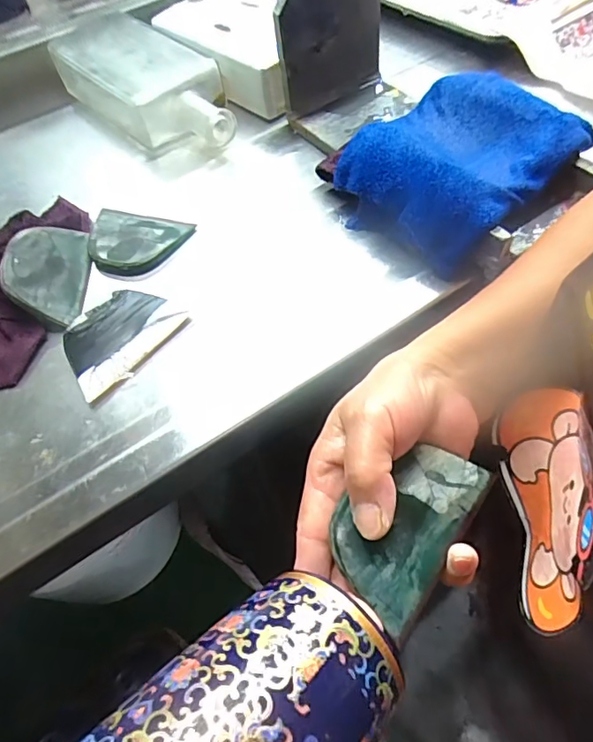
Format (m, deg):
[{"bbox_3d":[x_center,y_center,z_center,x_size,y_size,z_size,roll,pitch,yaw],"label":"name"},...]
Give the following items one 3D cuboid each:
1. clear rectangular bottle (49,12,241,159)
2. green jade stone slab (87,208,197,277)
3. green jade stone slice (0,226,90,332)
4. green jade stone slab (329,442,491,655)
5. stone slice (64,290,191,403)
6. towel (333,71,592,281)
[{"bbox_3d":[-0.136,-0.266,0.471,0.091,0.054,0.215,-38,65,-18],"label":"clear rectangular bottle"},{"bbox_3d":[-0.126,-0.099,0.387,0.082,0.011,0.057,15,62,11],"label":"green jade stone slab"},{"bbox_3d":[-0.180,-0.073,0.364,0.053,0.009,0.087,14,54,-26],"label":"green jade stone slice"},{"bbox_3d":[0.056,0.073,0.250,0.052,0.013,0.093,35,61,21],"label":"green jade stone slab"},{"bbox_3d":[-0.122,-0.025,0.338,0.061,0.005,0.078,35,67,21],"label":"stone slice"},{"bbox_3d":[0.113,-0.152,0.369,0.152,0.045,0.134,-38,65,-18],"label":"towel"}]

